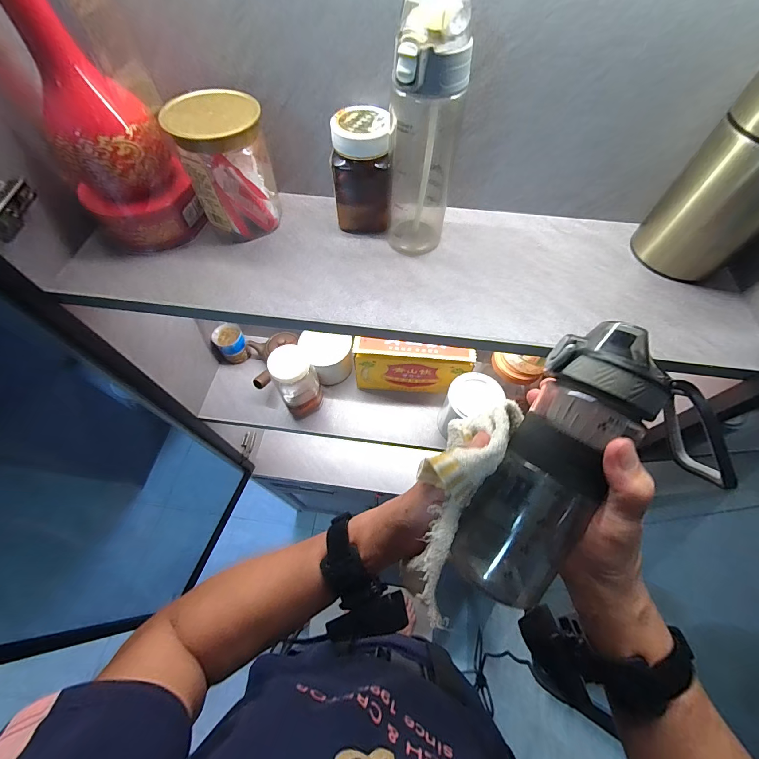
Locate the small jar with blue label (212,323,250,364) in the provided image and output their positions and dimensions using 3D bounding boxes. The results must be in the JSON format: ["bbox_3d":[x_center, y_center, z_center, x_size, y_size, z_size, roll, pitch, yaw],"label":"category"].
[{"bbox_3d":[-0.329,-0.080,0.752,0.063,0.072,0.059,0,61,0],"label":"small jar with blue label"}]

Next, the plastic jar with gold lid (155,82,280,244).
[{"bbox_3d":[-0.173,-0.243,0.396,0.095,0.126,0.082,-18,63,-10],"label":"plastic jar with gold lid"}]

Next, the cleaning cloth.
[{"bbox_3d":[0.058,0.102,0.274,0.063,0.067,0.187,19,89,10],"label":"cleaning cloth"}]

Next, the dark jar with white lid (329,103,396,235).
[{"bbox_3d":[-0.018,-0.240,0.401,0.067,0.116,0.072,3,62,1],"label":"dark jar with white lid"}]

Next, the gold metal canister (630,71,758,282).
[{"bbox_3d":[0.377,-0.208,0.339,0.103,0.186,0.096,-33,67,-17],"label":"gold metal canister"}]

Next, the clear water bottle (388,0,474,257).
[{"bbox_3d":[0.046,-0.233,0.345,0.066,0.212,0.071,8,62,4],"label":"clear water bottle"}]

